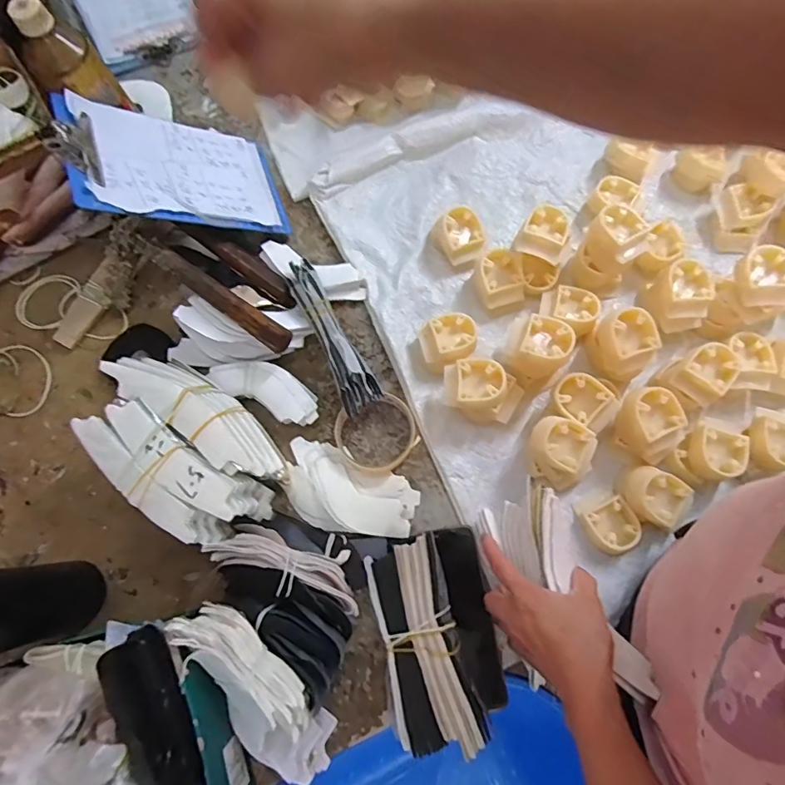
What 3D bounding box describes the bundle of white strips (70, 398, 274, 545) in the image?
[{"bbox_3d":[-0.214,0.080,0.472,0.187,0.070,0.077,32,77,8],"label":"bundle of white strips"}]

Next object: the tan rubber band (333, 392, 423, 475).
[{"bbox_3d":[-0.016,0.045,0.519,0.083,0.022,0.075,-22,76,-7],"label":"tan rubber band"}]

